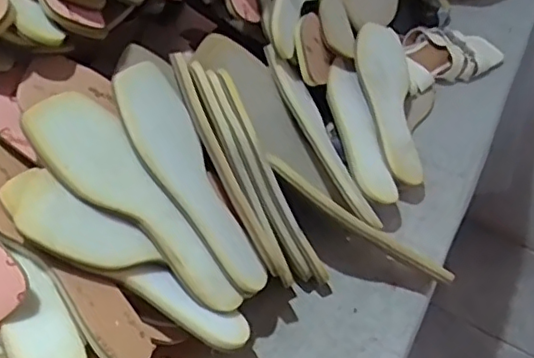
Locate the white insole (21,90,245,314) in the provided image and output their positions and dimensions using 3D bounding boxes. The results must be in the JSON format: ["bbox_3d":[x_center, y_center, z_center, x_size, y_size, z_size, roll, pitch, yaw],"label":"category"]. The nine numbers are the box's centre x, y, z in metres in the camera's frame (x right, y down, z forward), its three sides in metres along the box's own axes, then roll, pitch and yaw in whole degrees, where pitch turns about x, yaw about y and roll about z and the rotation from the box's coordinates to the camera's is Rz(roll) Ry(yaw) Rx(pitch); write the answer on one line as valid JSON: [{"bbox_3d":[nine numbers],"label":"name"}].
[{"bbox_3d":[-0.108,0.025,0.524,0.239,0.012,0.073,50,53,-12],"label":"white insole"}]

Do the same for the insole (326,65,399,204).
[{"bbox_3d":[0.111,-0.058,0.717,0.053,0.021,0.197,-13,64,-9],"label":"insole"}]

